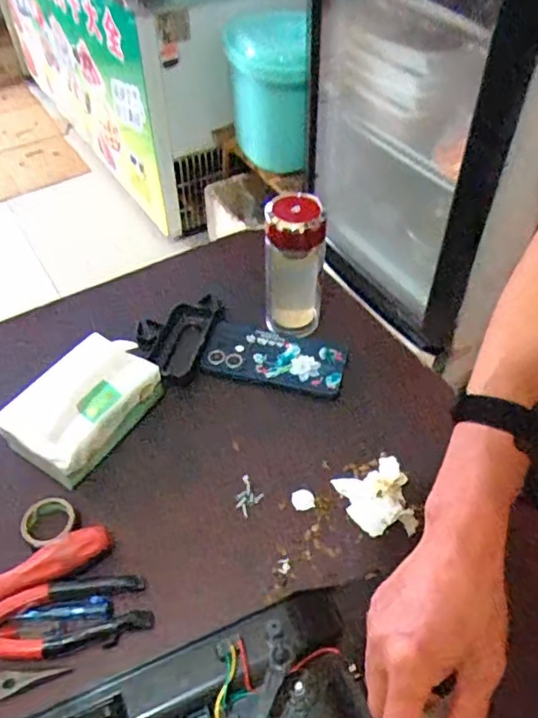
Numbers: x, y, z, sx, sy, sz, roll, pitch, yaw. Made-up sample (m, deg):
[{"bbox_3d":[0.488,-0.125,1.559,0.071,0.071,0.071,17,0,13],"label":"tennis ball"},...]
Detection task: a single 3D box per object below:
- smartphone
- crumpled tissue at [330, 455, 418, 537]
[{"bbox_3d":[0.004,-0.003,0.664,0.166,0.008,0.084,12,49,11],"label":"smartphone"},{"bbox_3d":[0.106,0.131,0.538,0.063,0.020,0.070,-17,50,-15],"label":"crumpled tissue"}]

